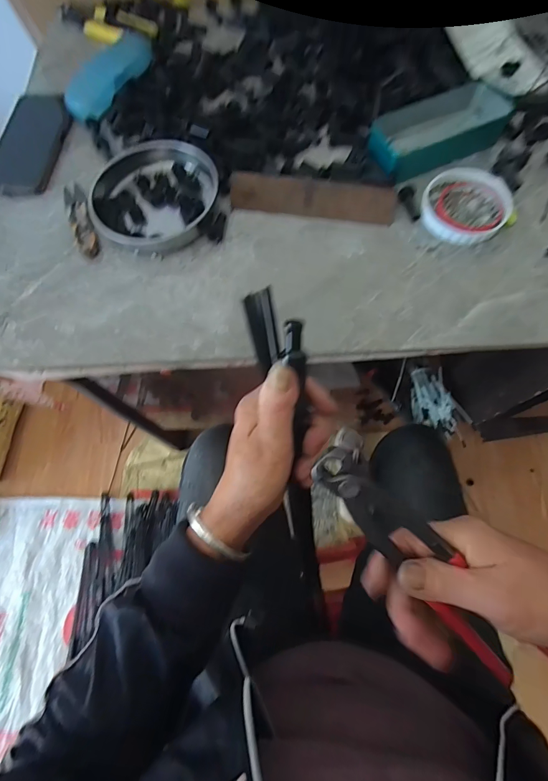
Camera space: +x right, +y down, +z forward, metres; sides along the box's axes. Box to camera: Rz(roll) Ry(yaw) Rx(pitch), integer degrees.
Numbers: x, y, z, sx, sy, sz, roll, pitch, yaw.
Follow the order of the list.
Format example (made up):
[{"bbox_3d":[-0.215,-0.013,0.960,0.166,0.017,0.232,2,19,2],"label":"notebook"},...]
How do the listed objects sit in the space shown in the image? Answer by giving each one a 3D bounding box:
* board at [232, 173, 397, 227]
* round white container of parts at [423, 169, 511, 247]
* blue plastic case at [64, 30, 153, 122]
[{"bbox_3d":[0.041,-0.213,0.406,0.180,0.038,0.012,9,31,6],"label":"board"},{"bbox_3d":[0.213,-0.207,0.408,0.091,0.013,0.100,-1,70,3],"label":"round white container of parts"},{"bbox_3d":[-0.220,-0.431,0.496,0.052,0.024,0.175,24,73,11],"label":"blue plastic case"}]

